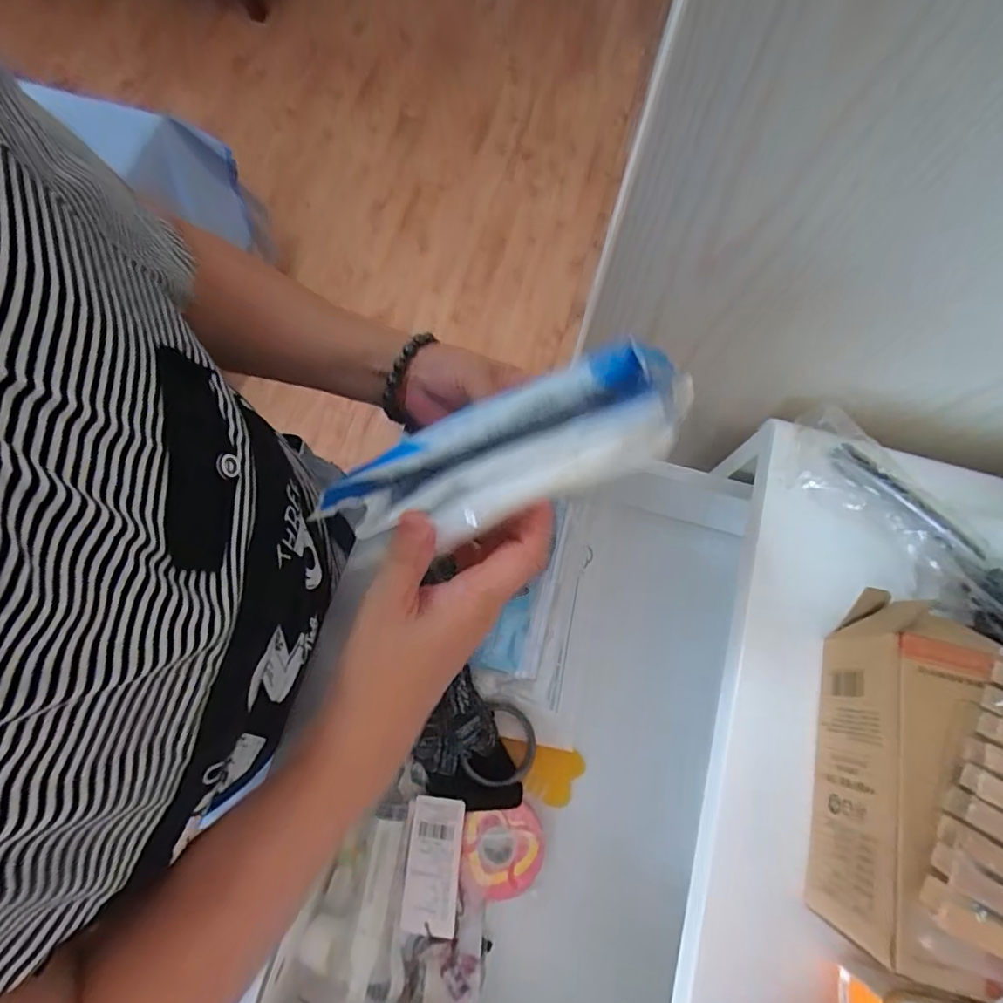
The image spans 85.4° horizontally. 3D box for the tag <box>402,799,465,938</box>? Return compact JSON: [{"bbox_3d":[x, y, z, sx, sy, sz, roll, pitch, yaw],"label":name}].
[{"bbox_3d":[-0.058,0.311,0.467,0.044,0.007,0.100,3,69,4],"label":"tag"}]

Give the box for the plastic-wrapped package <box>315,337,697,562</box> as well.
[{"bbox_3d":[-0.008,-0.018,0.282,0.201,0.031,0.069,-16,72,22],"label":"plastic-wrapped package"}]

